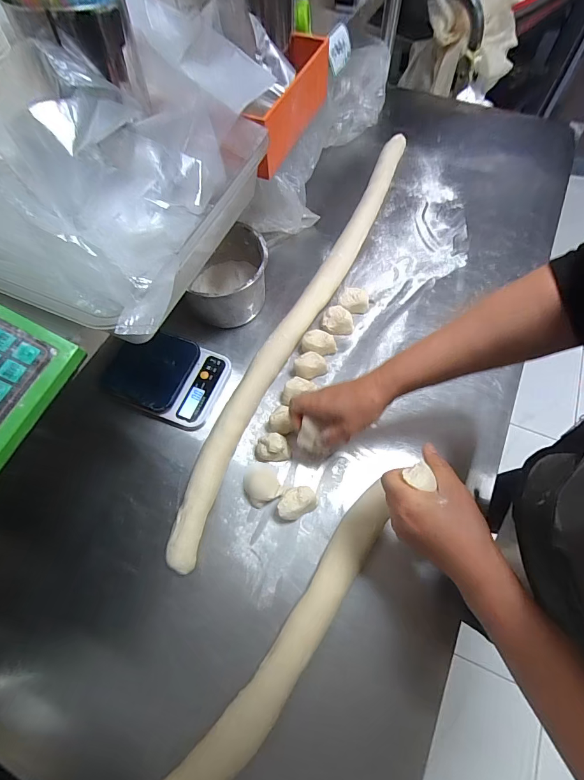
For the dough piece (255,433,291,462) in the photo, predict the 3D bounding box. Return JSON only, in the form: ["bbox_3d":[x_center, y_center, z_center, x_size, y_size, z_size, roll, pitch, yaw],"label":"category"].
[{"bbox_3d":[-0.030,0.085,0.542,0.051,0.046,0.033,-5,65,0],"label":"dough piece"}]

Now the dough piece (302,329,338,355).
[{"bbox_3d":[0.046,-0.079,0.623,0.058,0.029,0.035,4,65,4],"label":"dough piece"}]

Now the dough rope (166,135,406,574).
[{"bbox_3d":[0.029,-0.144,0.651,0.065,0.041,0.900,22,68,12],"label":"dough rope"}]

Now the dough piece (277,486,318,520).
[{"bbox_3d":[0.007,0.155,0.507,0.054,0.034,0.035,-28,67,-10],"label":"dough piece"}]

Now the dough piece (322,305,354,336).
[{"bbox_3d":[0.081,-0.121,0.645,0.050,0.033,0.038,-2,65,2],"label":"dough piece"}]

